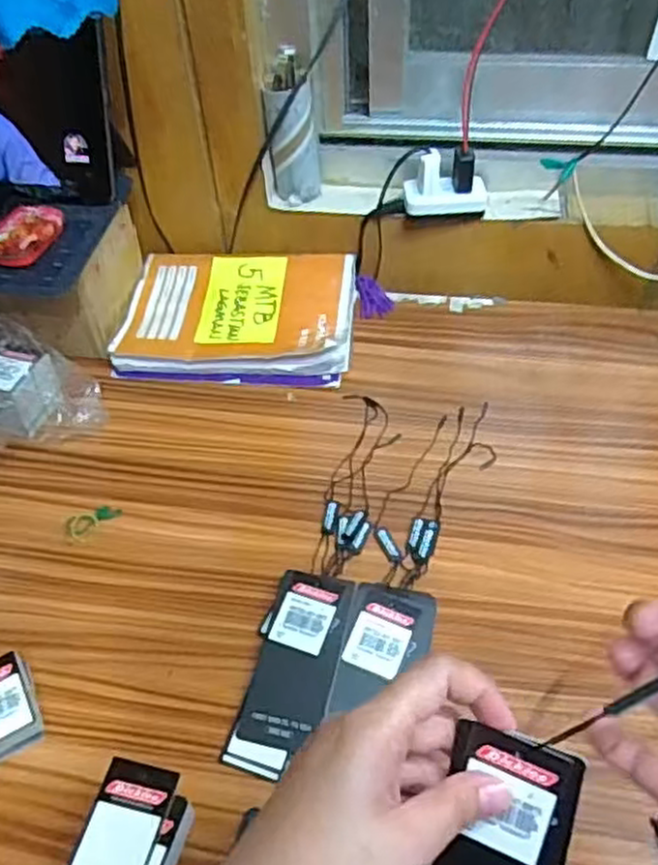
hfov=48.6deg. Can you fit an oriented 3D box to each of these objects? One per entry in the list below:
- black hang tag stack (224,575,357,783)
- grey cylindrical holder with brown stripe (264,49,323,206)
[{"bbox_3d":[-0.022,0.145,0.447,0.053,0.018,0.121,9,50,11],"label":"black hang tag stack"},{"bbox_3d":[-0.032,-0.265,0.641,0.042,0.117,0.039,-5,49,-1],"label":"grey cylindrical holder with brown stripe"}]

